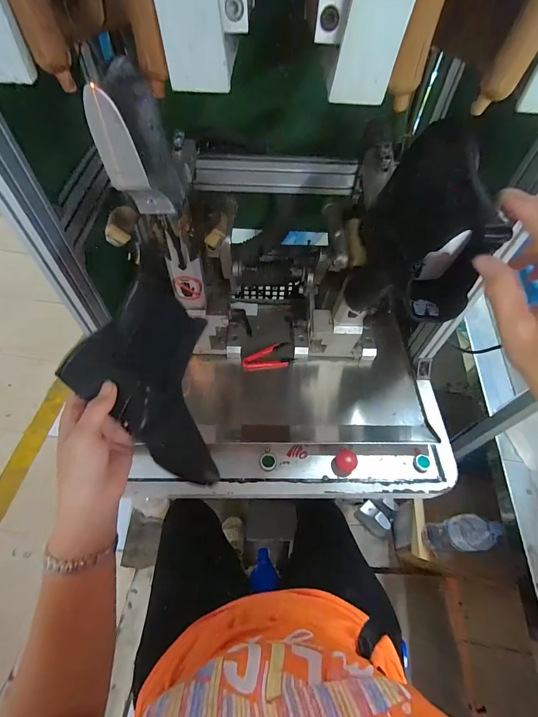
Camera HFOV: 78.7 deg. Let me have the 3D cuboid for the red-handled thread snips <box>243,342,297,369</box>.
[{"bbox_3d":[-0.003,-0.003,0.733,0.113,0.019,0.053,-9,57,-8],"label":"red-handled thread snips"}]

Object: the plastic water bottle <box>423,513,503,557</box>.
[{"bbox_3d":[0.553,0.516,0.960,0.105,0.253,0.090,-7,57,-7],"label":"plastic water bottle"}]

